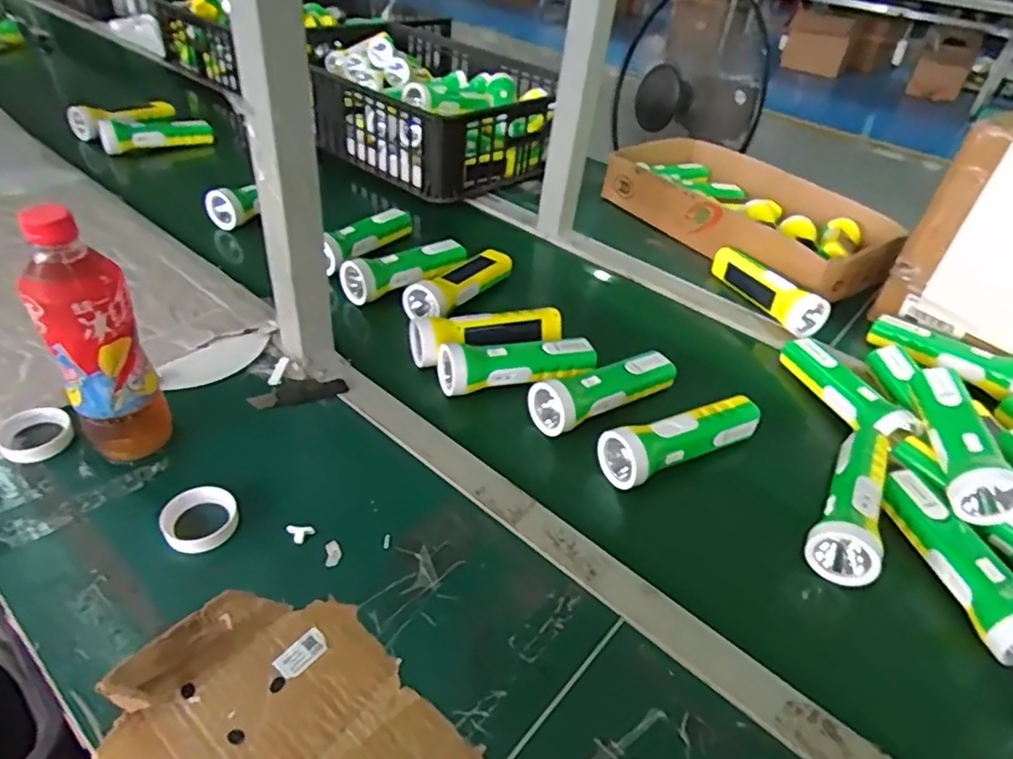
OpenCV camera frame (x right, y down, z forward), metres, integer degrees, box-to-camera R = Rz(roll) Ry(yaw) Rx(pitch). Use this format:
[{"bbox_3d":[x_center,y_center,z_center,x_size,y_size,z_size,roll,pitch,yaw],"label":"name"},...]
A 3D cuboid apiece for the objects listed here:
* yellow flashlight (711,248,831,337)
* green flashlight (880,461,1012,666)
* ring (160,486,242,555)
[{"bbox_3d":[0.336,-0.118,0.822,0.048,0.055,0.174,-16,44,-23],"label":"yellow flashlight"},{"bbox_3d":[0.373,0.137,0.517,0.052,0.045,0.170,-2,41,-9],"label":"green flashlight"},{"bbox_3d":[-0.241,0.110,0.497,0.055,0.013,0.055,3,40,-3],"label":"ring"}]

